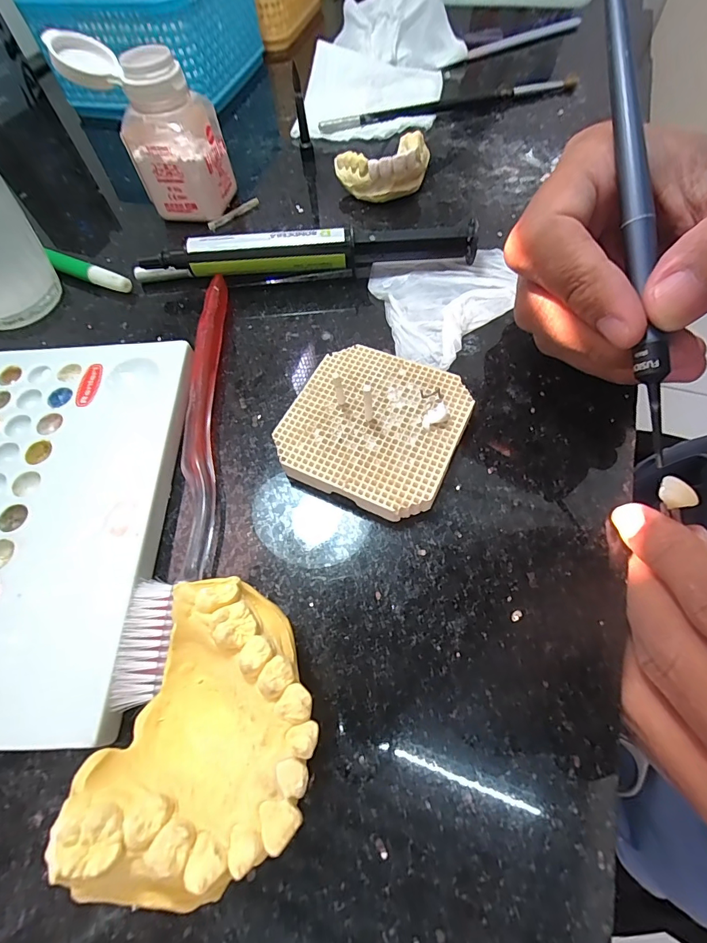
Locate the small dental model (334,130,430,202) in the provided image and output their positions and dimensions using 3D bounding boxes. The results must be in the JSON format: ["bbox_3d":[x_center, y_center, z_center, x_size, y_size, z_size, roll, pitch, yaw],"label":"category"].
[{"bbox_3d":[0.019,-0.176,0.241,0.052,0.025,0.034,-19,62,-6],"label":"small dental model"}]

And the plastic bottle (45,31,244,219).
[{"bbox_3d":[-0.110,-0.183,0.226,0.067,0.073,0.036,13,63,11],"label":"plastic bottle"}]

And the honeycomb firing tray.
[{"bbox_3d":[0.008,-0.017,0.165,0.064,0.011,0.066,22,65,14],"label":"honeycomb firing tray"}]

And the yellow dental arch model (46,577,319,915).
[{"bbox_3d":[-0.033,0.066,0.107,0.051,0.036,0.066,18,64,12],"label":"yellow dental arch model"}]

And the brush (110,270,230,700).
[{"bbox_3d":[-0.061,-0.012,0.166,0.019,0.012,0.181,-1,61,3],"label":"brush"}]

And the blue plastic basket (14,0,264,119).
[{"bbox_3d":[-0.154,-0.342,0.321,0.126,0.074,0.133,13,63,9],"label":"blue plastic basket"}]

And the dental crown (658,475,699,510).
[{"bbox_3d":[0.095,0.006,0.123,0.008,0.004,0.010,-12,62,-4],"label":"dental crown"}]

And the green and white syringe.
[{"bbox_3d":[-0.022,-0.108,0.208,0.162,0.022,0.011,-3,61,2],"label":"green and white syringe"}]

